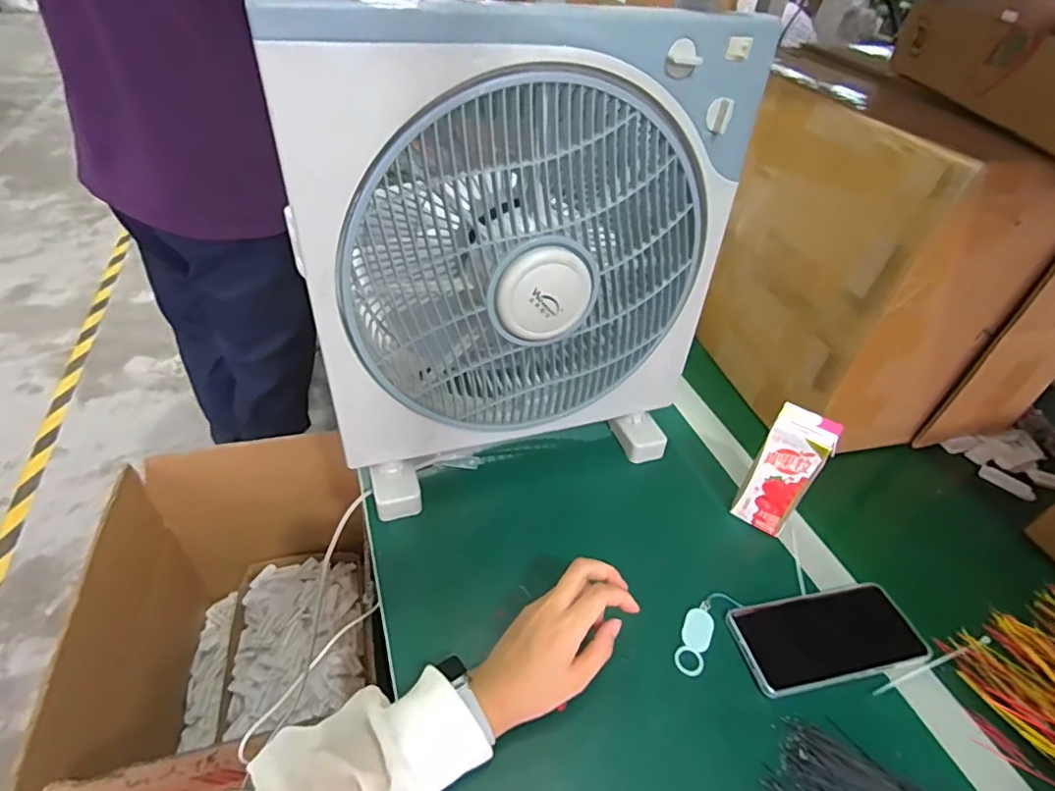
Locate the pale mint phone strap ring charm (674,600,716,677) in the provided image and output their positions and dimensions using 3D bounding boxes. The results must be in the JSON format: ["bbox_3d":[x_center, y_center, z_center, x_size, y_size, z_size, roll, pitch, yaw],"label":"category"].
[{"bbox_3d":[0.149,0.212,0.481,0.026,0.005,0.071,24,45,19],"label":"pale mint phone strap ring charm"}]

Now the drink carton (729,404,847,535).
[{"bbox_3d":[0.249,0.077,0.535,0.054,0.148,0.037,28,46,23],"label":"drink carton"}]

